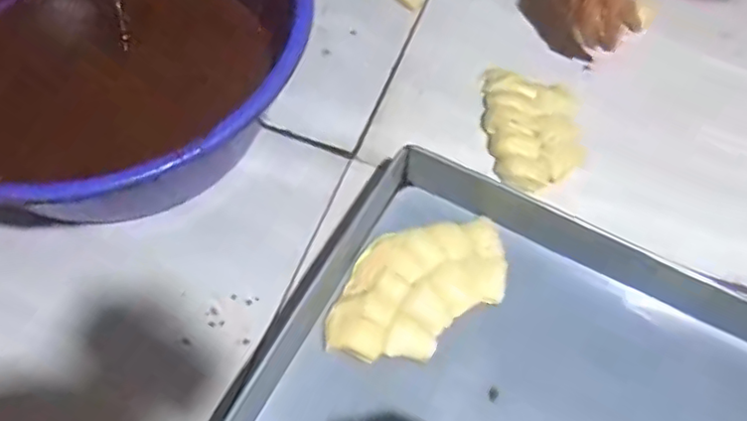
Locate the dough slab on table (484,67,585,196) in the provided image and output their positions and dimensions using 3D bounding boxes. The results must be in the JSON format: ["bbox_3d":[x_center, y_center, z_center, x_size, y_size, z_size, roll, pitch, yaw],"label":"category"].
[{"bbox_3d":[0.176,-0.095,0.673,0.107,0.032,0.152,5,60,1],"label":"dough slab on table"}]

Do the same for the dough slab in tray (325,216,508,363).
[{"bbox_3d":[0.042,0.072,0.585,0.193,0.027,0.110,-34,67,-20],"label":"dough slab in tray"}]

